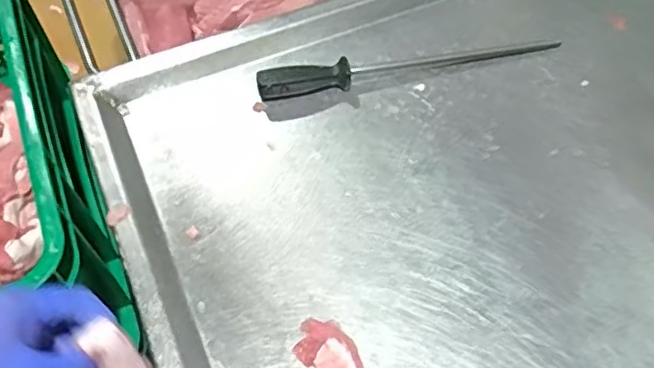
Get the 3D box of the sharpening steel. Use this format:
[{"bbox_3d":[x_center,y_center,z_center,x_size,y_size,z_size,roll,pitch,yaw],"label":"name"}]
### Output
[{"bbox_3d":[0.109,-0.161,0.817,0.400,0.035,0.034,-10,59,-7],"label":"sharpening steel"}]

